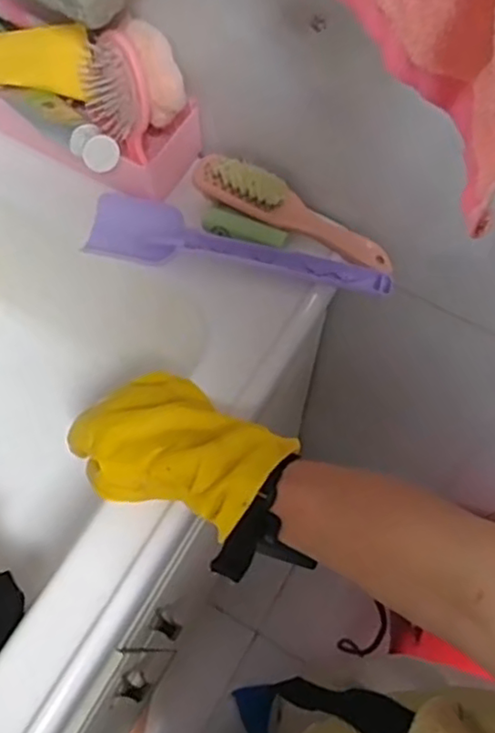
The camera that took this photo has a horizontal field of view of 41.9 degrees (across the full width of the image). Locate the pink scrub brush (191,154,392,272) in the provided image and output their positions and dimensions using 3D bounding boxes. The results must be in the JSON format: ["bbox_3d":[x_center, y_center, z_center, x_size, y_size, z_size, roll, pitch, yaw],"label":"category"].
[{"bbox_3d":[0.036,-0.134,0.551,0.184,0.036,0.035,24,68,10],"label":"pink scrub brush"}]

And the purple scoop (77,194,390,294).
[{"bbox_3d":[-0.008,-0.104,0.551,0.254,0.014,0.059,9,66,4],"label":"purple scoop"}]

